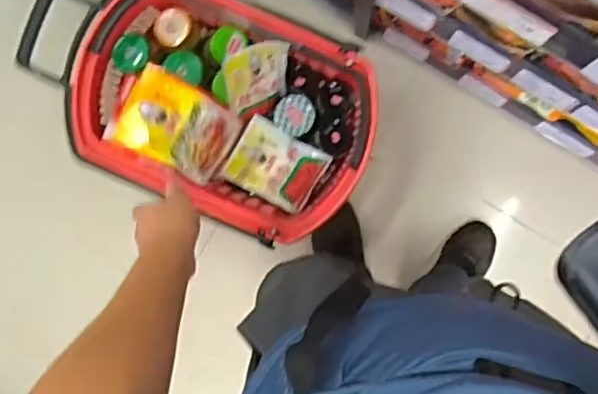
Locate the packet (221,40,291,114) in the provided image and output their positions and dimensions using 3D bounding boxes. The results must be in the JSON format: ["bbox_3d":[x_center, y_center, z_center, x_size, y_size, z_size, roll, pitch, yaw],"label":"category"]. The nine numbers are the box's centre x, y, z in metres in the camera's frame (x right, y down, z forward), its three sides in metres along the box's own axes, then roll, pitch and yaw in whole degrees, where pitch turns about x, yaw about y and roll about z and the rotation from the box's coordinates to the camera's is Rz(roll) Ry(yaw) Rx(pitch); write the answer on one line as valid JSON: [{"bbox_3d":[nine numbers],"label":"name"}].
[{"bbox_3d":[-0.062,-0.188,0.970,0.111,0.109,0.013,-26,48,-24],"label":"packet"}]

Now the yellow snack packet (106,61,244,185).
[{"bbox_3d":[-0.175,-0.101,0.884,0.163,0.063,0.121,25,86,-37],"label":"yellow snack packet"}]

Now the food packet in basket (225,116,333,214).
[{"bbox_3d":[-0.036,-0.050,1.022,0.144,0.008,0.114,28,100,-14],"label":"food packet in basket"}]

